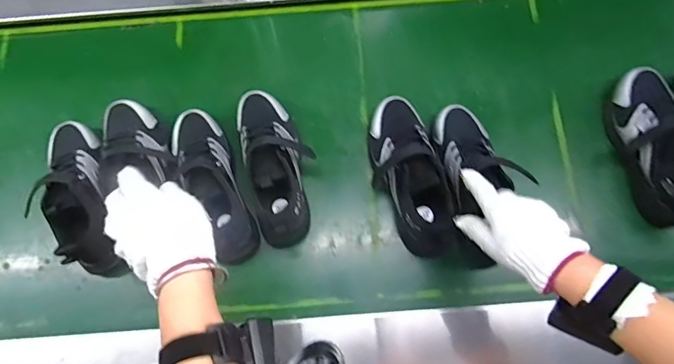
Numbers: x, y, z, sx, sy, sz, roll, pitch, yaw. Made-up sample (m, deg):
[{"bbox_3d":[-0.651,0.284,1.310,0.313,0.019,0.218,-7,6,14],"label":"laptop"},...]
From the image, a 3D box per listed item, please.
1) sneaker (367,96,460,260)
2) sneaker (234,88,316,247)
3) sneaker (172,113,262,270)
[{"bbox_3d":[0.113,-0.015,0.655,0.098,0.095,0.257,-11,74,-3],"label":"sneaker"},{"bbox_3d":[-0.102,-0.032,0.667,0.100,0.099,0.249,-17,74,-4],"label":"sneaker"},{"bbox_3d":[-0.192,-0.008,0.662,0.083,0.101,0.248,-27,75,-7],"label":"sneaker"}]

